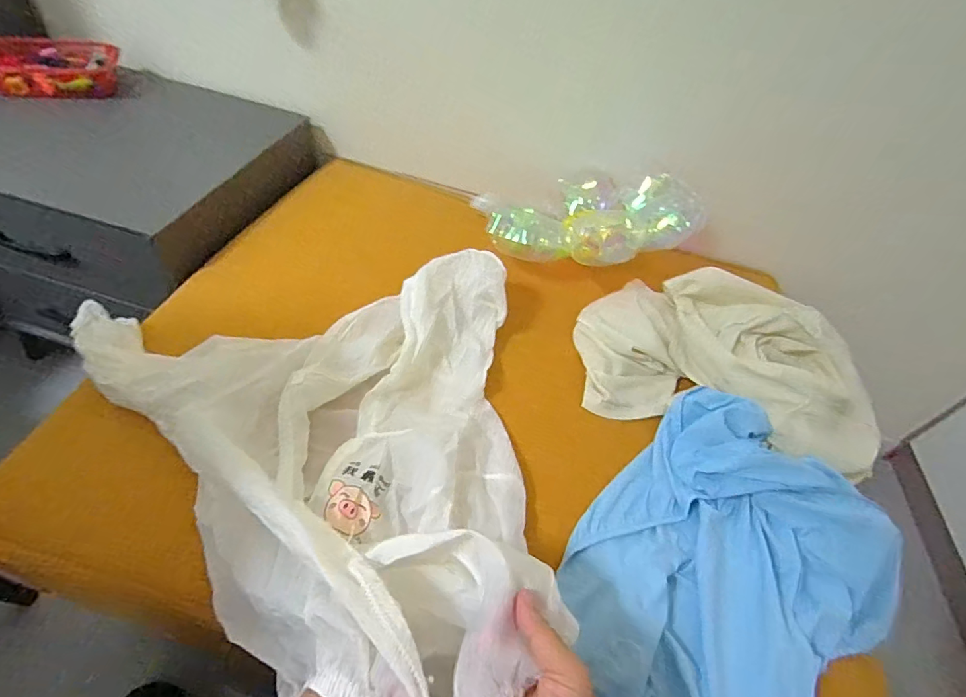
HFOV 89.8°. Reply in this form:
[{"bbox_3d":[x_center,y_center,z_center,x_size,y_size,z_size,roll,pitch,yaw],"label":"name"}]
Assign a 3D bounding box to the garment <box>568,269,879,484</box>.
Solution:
[{"bbox_3d":[0.295,0.012,0.585,0.342,0.079,0.220,13,48,0],"label":"garment"}]

